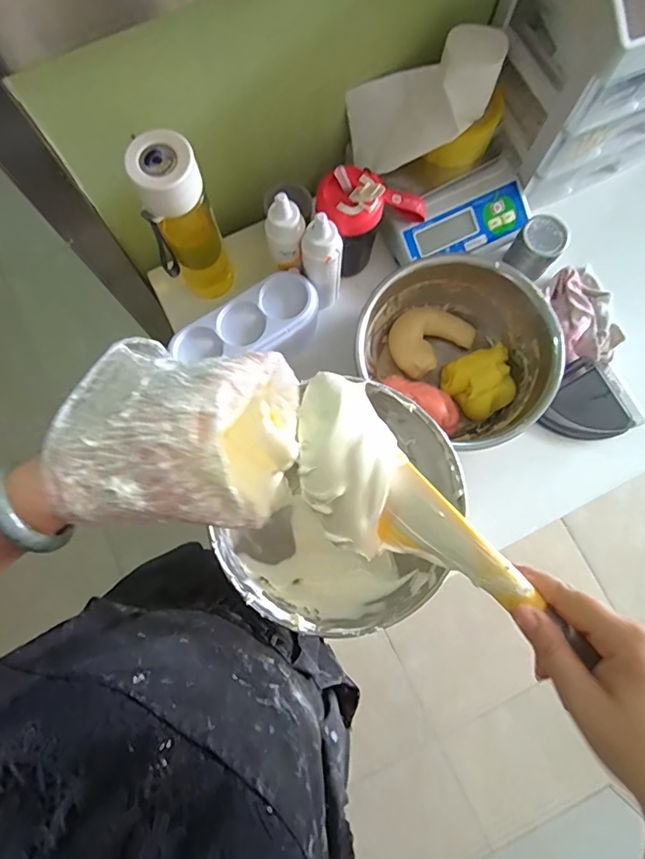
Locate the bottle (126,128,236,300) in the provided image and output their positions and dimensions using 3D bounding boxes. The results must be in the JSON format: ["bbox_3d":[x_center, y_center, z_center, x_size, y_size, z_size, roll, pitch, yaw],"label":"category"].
[{"bbox_3d":[-0.174,-0.251,0.632,0.078,0.262,0.071,0,79,1],"label":"bottle"}]

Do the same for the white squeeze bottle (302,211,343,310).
[{"bbox_3d":[0.000,-0.216,0.648,0.051,0.169,0.044,0,79,1],"label":"white squeeze bottle"}]

